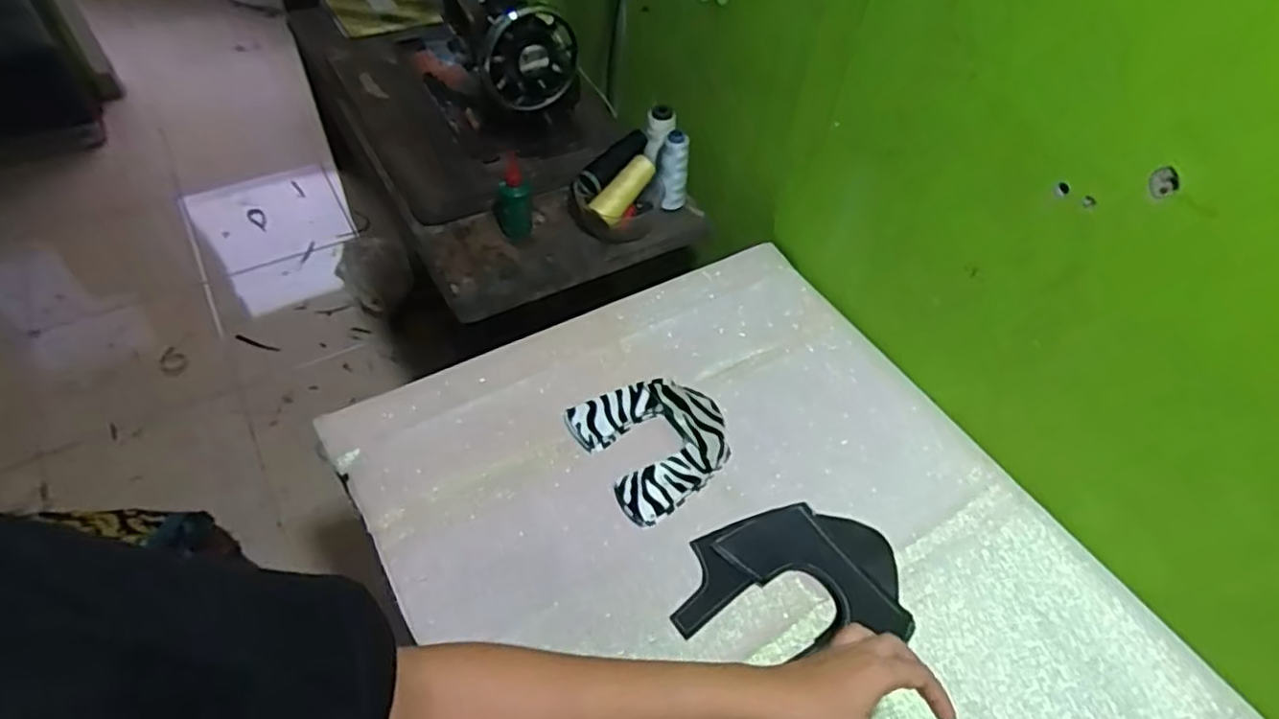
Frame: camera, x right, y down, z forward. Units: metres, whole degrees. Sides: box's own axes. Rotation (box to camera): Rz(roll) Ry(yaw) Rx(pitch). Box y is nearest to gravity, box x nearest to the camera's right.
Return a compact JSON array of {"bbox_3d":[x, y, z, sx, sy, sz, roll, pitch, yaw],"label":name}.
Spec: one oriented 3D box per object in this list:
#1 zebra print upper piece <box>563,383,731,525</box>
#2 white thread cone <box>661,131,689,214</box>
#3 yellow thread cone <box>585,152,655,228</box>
[{"bbox_3d":[0.021,0.085,0.742,0.148,0.017,0.153,-24,56,-22],"label":"zebra print upper piece"},{"bbox_3d":[0.049,-0.260,0.954,0.039,0.112,0.031,1,29,-3],"label":"white thread cone"},{"bbox_3d":[-0.020,-0.236,0.946,0.038,0.042,0.139,25,54,16],"label":"yellow thread cone"}]

